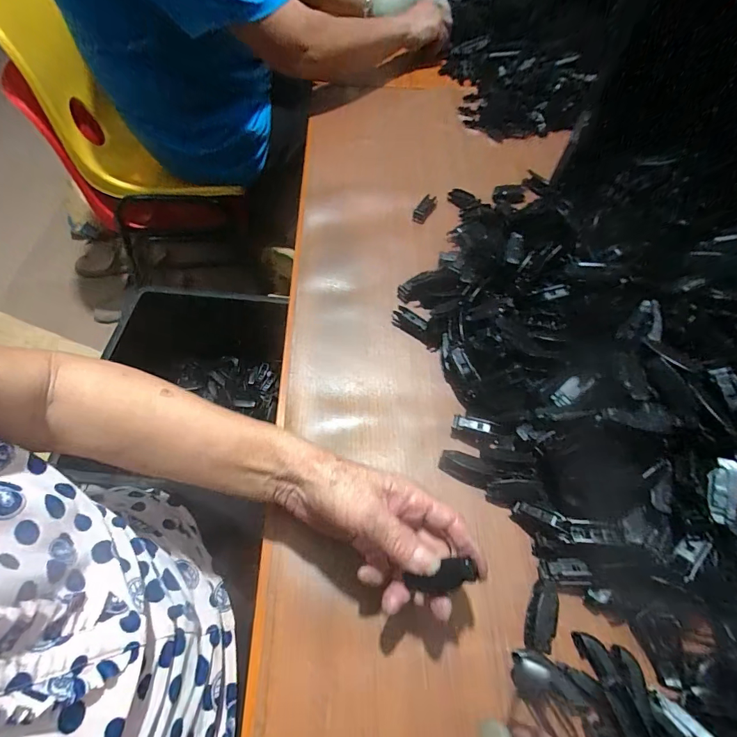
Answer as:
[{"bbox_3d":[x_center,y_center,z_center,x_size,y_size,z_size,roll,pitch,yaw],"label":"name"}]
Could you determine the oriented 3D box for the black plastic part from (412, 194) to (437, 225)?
[{"bbox_3d":[0.079,-0.226,0.544,0.021,0.013,0.051,25,65,13],"label":"black plastic part"}]

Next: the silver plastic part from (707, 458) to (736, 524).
[{"bbox_3d":[0.272,0.093,0.298,0.018,0.013,0.048,20,64,11],"label":"silver plastic part"}]

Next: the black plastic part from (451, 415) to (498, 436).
[{"bbox_3d":[0.102,0.055,0.373,0.041,0.007,0.014,10,57,27],"label":"black plastic part"}]

